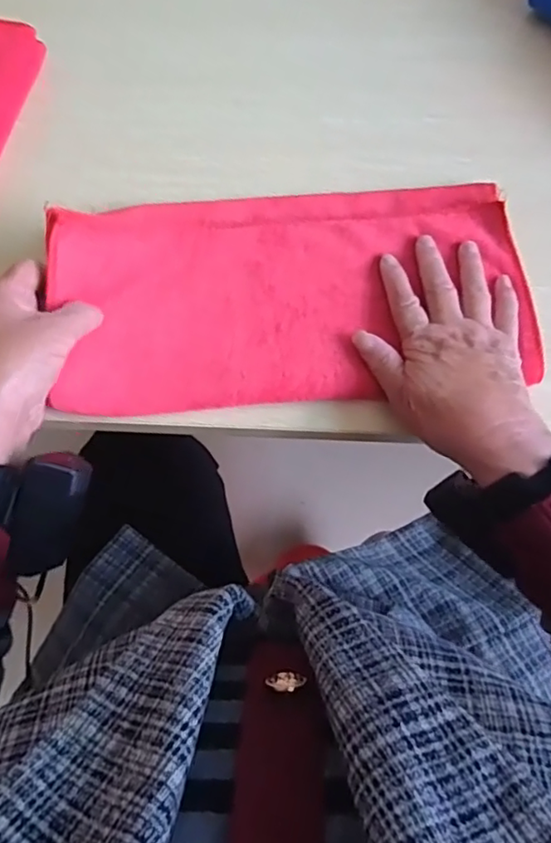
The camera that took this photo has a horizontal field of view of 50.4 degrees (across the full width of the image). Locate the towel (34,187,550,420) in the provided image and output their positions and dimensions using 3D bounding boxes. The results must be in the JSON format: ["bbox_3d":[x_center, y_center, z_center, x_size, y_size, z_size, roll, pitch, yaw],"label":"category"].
[{"bbox_3d":[0.016,-0.098,0.402,0.321,0.055,0.171,-4,73,1],"label":"towel"}]

